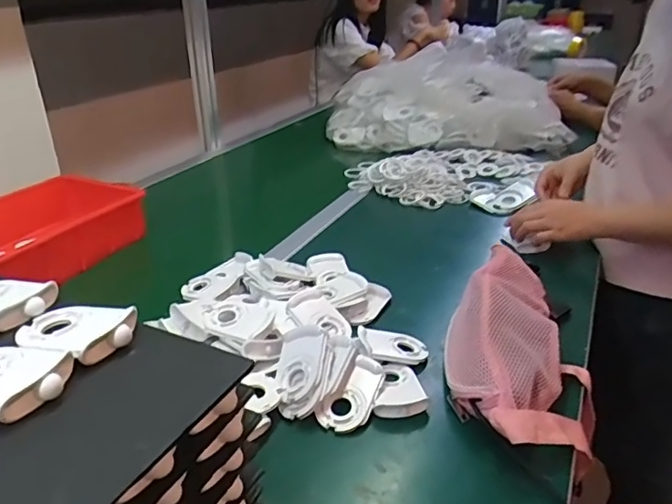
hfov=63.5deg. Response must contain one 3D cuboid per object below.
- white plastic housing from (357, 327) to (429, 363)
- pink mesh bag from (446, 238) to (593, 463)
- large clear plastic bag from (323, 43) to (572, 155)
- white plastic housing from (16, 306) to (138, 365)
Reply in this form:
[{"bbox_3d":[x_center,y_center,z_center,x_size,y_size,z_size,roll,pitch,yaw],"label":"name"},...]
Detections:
[{"bbox_3d":[0.067,0.110,0.637,0.083,0.011,0.054,10,27,-11],"label":"white plastic housing"},{"bbox_3d":[0.208,0.094,0.611,0.156,0.082,0.311,6,27,13],"label":"pink mesh bag"},{"bbox_3d":[0.288,-0.408,1.439,0.591,0.207,0.395,-1,27,0],"label":"large clear plastic bag"},{"bbox_3d":[-0.192,0.056,0.402,0.084,0.017,0.057,11,29,22],"label":"white plastic housing"}]

